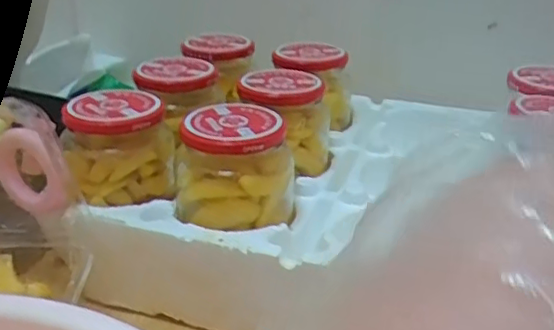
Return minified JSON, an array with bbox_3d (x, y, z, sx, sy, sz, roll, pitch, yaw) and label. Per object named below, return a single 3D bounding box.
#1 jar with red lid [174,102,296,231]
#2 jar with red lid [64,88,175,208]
[{"bbox_3d":[-0.029,-0.001,0.422,0.080,0.063,0.063,0,26,-2],"label":"jar with red lid"},{"bbox_3d":[-0.116,-0.016,0.449,0.076,0.062,0.067,-3,26,-9],"label":"jar with red lid"}]

